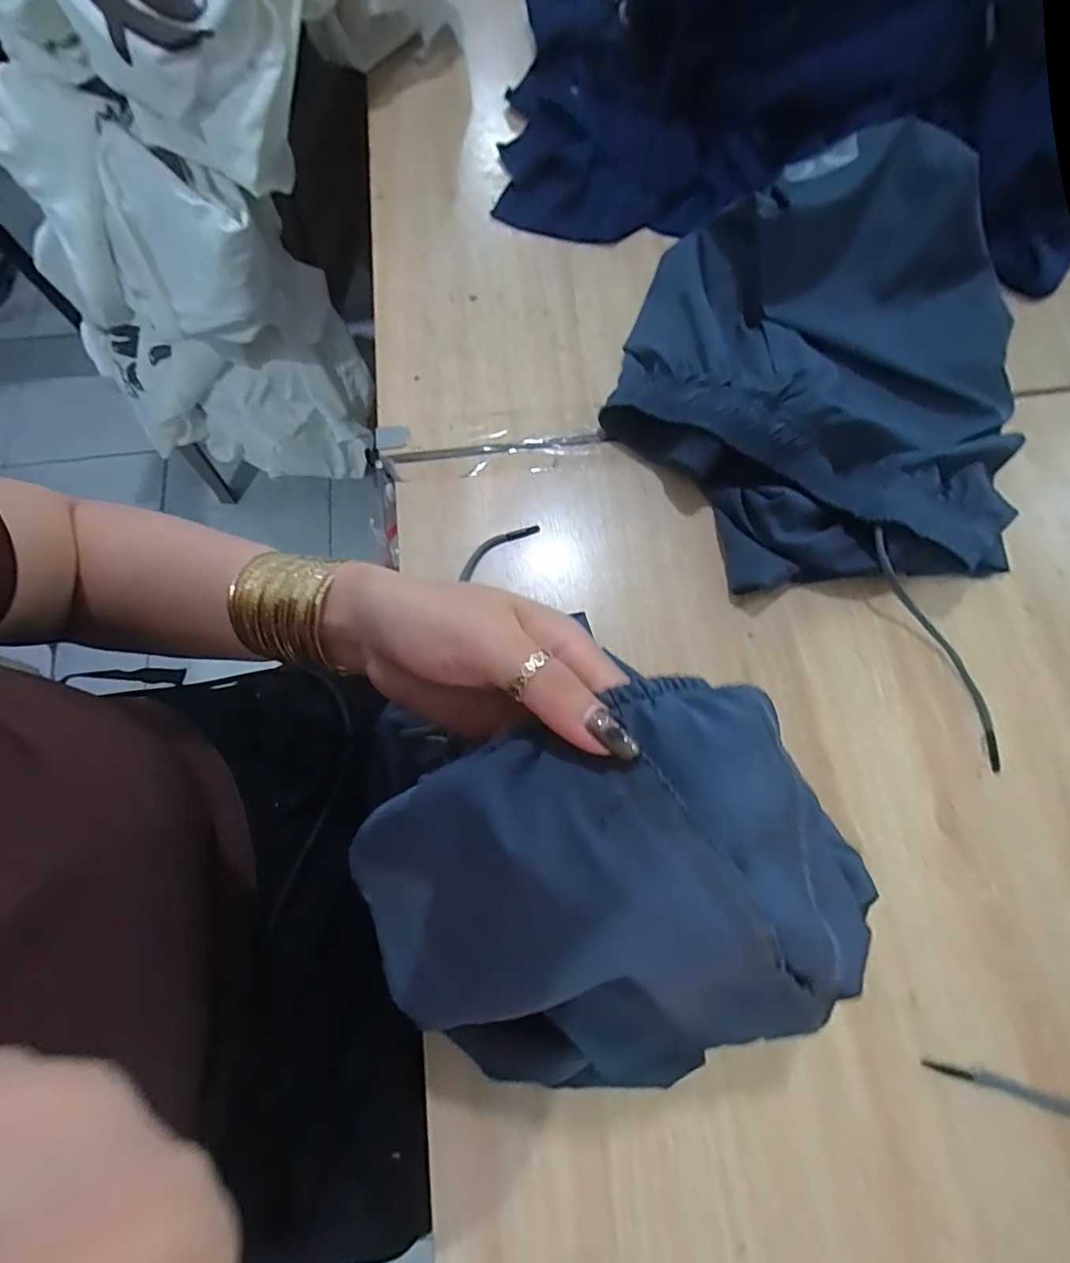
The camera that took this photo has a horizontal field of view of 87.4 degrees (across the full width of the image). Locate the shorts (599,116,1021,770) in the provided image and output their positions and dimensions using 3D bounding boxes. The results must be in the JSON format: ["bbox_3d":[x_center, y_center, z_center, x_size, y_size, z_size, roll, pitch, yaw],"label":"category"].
[{"bbox_3d":[0.225,-0.197,0.426,0.303,0.098,0.353,18,73,6],"label":"shorts"}]

